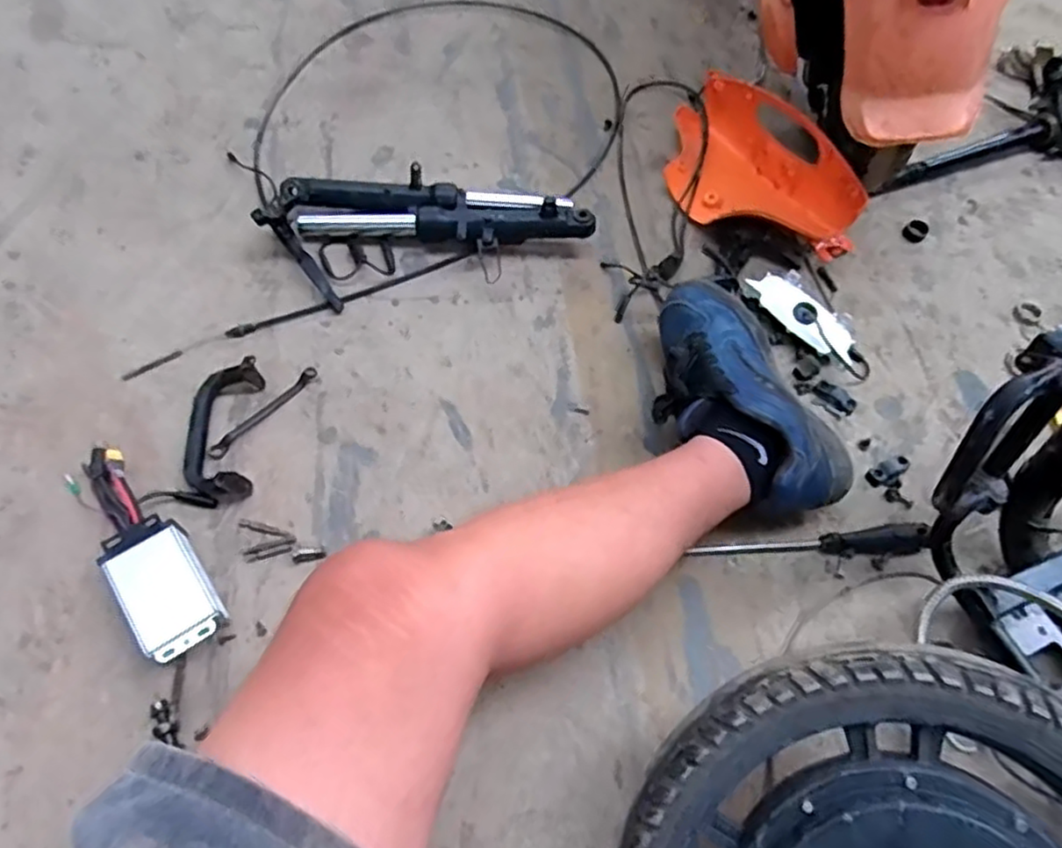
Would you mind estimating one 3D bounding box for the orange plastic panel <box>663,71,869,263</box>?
[{"bbox_3d":[0.281,-0.337,0.899,0.160,0.103,0.302,-32,67,-18],"label":"orange plastic panel"}]

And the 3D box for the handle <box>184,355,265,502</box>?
[{"bbox_3d":[-0.319,0.004,0.710,0.064,0.037,0.151,-3,62,-5],"label":"handle"}]

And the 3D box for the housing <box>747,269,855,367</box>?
[{"bbox_3d":[0.330,-0.129,0.834,0.065,0.035,0.150,-37,69,-20],"label":"housing"}]

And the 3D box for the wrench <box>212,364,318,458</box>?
[{"bbox_3d":[-0.285,-0.014,0.736,0.016,0.008,0.139,35,65,15],"label":"wrench"}]

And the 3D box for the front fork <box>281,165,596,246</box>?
[{"bbox_3d":[-0.115,-0.261,0.861,0.379,0.056,0.086,6,61,0],"label":"front fork"}]

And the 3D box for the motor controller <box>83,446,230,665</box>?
[{"bbox_3d":[-0.358,0.109,0.635,0.067,0.032,0.227,-31,67,-18],"label":"motor controller"}]

